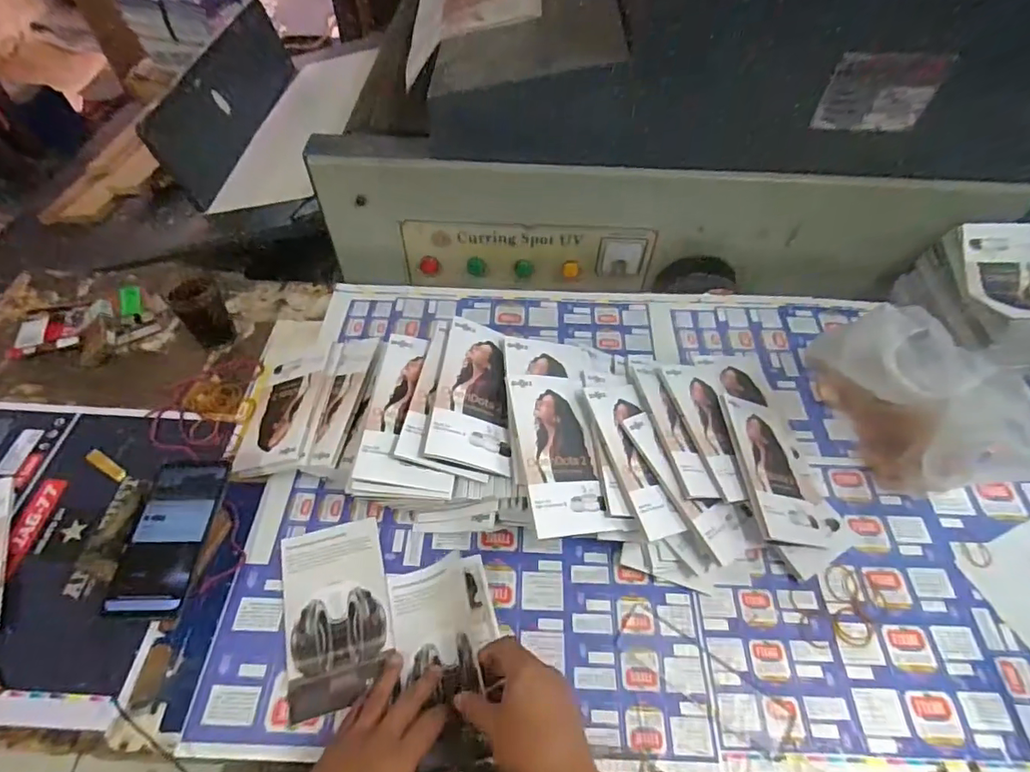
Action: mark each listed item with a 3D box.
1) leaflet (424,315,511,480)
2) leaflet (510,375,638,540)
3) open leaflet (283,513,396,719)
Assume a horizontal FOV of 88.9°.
[{"bbox_3d":[-0.042,0.007,0.576,0.085,0.011,0.171,14,58,-15],"label":"leaflet"},{"bbox_3d":[0.050,0.068,0.557,0.100,0.011,0.178,-1,63,-30],"label":"leaflet"},{"bbox_3d":[-0.180,0.226,0.533,0.099,0.006,0.173,-11,55,-13],"label":"open leaflet"}]

